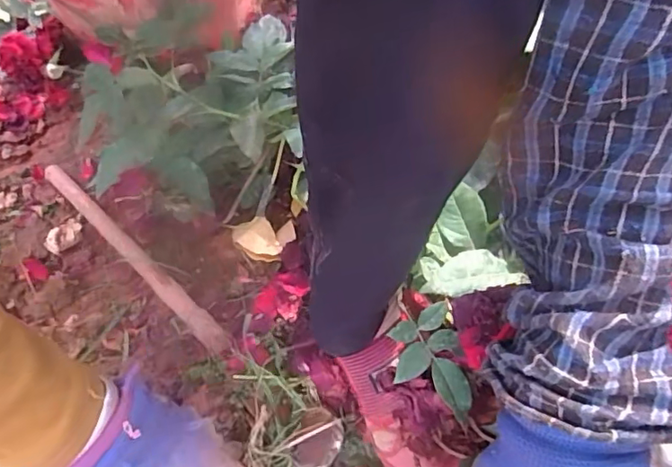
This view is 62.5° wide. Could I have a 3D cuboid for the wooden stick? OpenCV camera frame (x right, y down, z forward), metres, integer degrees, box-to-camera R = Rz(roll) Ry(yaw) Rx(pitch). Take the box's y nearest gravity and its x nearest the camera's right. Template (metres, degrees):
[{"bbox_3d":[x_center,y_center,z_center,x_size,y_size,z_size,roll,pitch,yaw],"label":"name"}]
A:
[{"bbox_3d":[-0.194,0.016,0.517,0.282,0.019,0.019,38,66,24],"label":"wooden stick"}]

